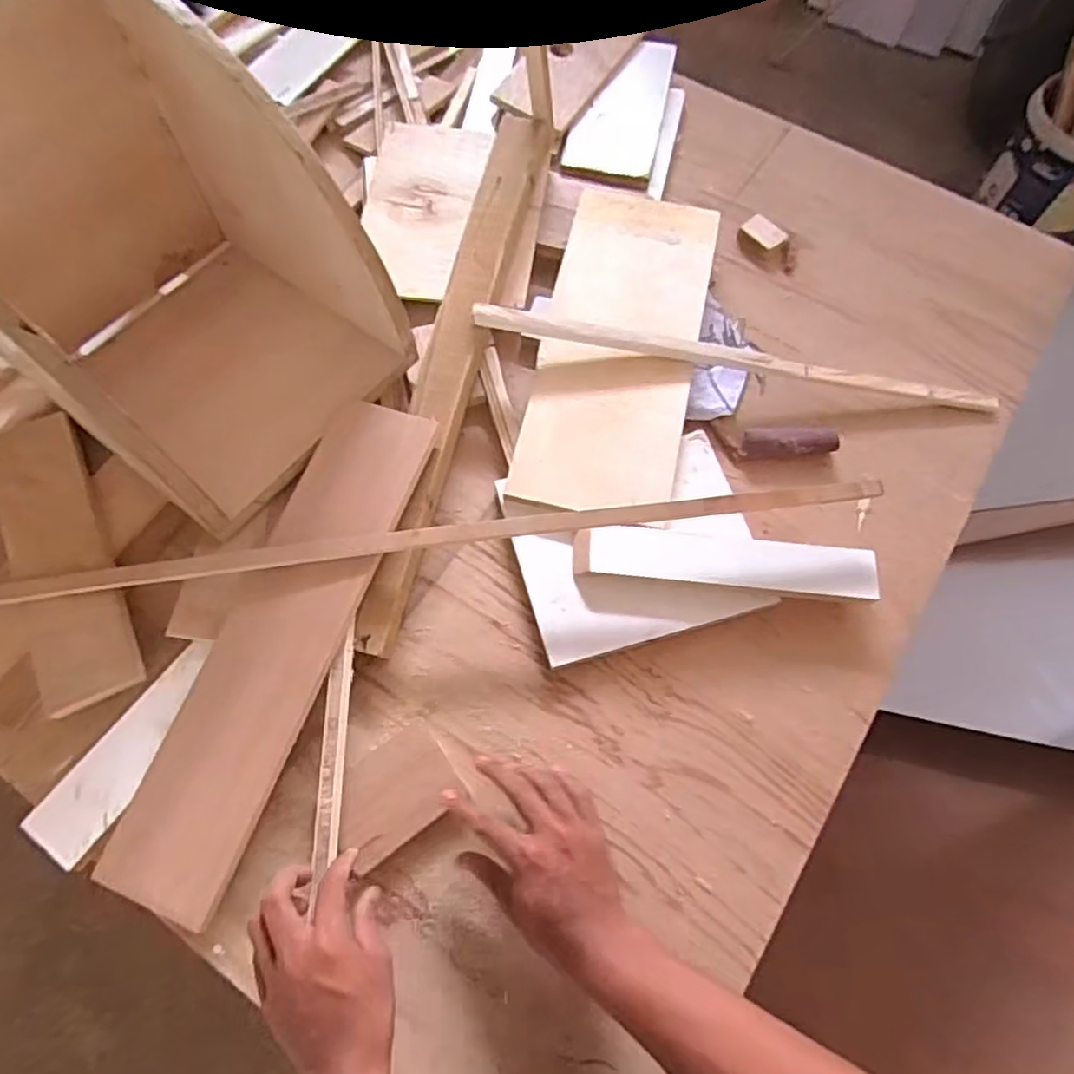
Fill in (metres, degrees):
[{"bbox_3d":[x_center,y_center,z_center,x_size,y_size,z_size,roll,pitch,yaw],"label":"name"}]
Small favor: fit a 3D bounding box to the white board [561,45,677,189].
[{"bbox_3d":[0.116,-0.592,0.931,0.114,0.011,0.259,14,73,-1],"label":"white board"}]

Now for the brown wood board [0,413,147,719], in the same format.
[{"bbox_3d":[-0.472,0.013,0.672,0.090,0.025,0.312,-23,70,-12],"label":"brown wood board"}]

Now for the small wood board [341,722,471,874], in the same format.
[{"bbox_3d":[-0.126,0.228,0.605,0.109,0.014,0.082,-33,72,-15],"label":"small wood board"}]

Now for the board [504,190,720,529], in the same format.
[{"bbox_3d":[0.096,-0.220,0.774,0.170,0.019,0.425,12,69,5],"label":"board"}]

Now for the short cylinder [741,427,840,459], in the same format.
[{"bbox_3d":[0.283,-0.106,0.750,0.104,0.032,0.024,1,67,-2],"label":"short cylinder"}]

